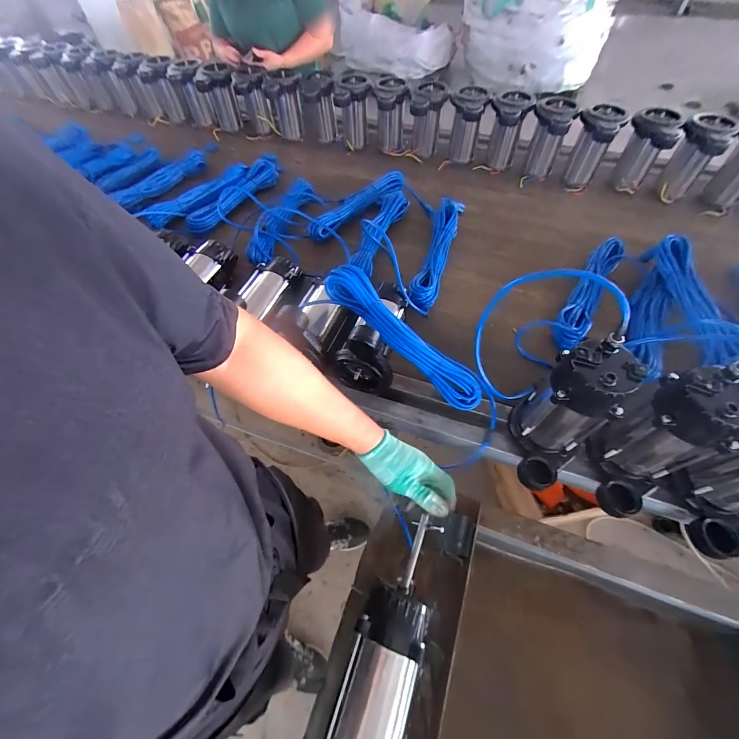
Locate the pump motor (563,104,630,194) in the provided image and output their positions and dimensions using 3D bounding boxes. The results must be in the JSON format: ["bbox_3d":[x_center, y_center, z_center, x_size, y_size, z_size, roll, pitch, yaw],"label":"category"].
[{"bbox_3d":[0.634,-0.637,0.993,0.112,0.188,0.104,32,64,21],"label":"pump motor"}]

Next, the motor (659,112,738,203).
[{"bbox_3d":[0.879,-0.570,0.943,0.115,0.195,0.118,31,63,20],"label":"motor"}]

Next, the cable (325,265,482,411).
[{"bbox_3d":[0.067,-0.061,0.653,0.365,0.054,0.072,42,65,-2],"label":"cable"}]

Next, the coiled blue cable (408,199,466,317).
[{"bbox_3d":[0.170,-0.308,0.877,0.077,0.053,0.450,14,59,11],"label":"coiled blue cable"}]

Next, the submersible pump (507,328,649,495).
[{"bbox_3d":[0.294,0.076,0.524,0.121,0.233,0.148,36,65,22],"label":"submersible pump"}]

